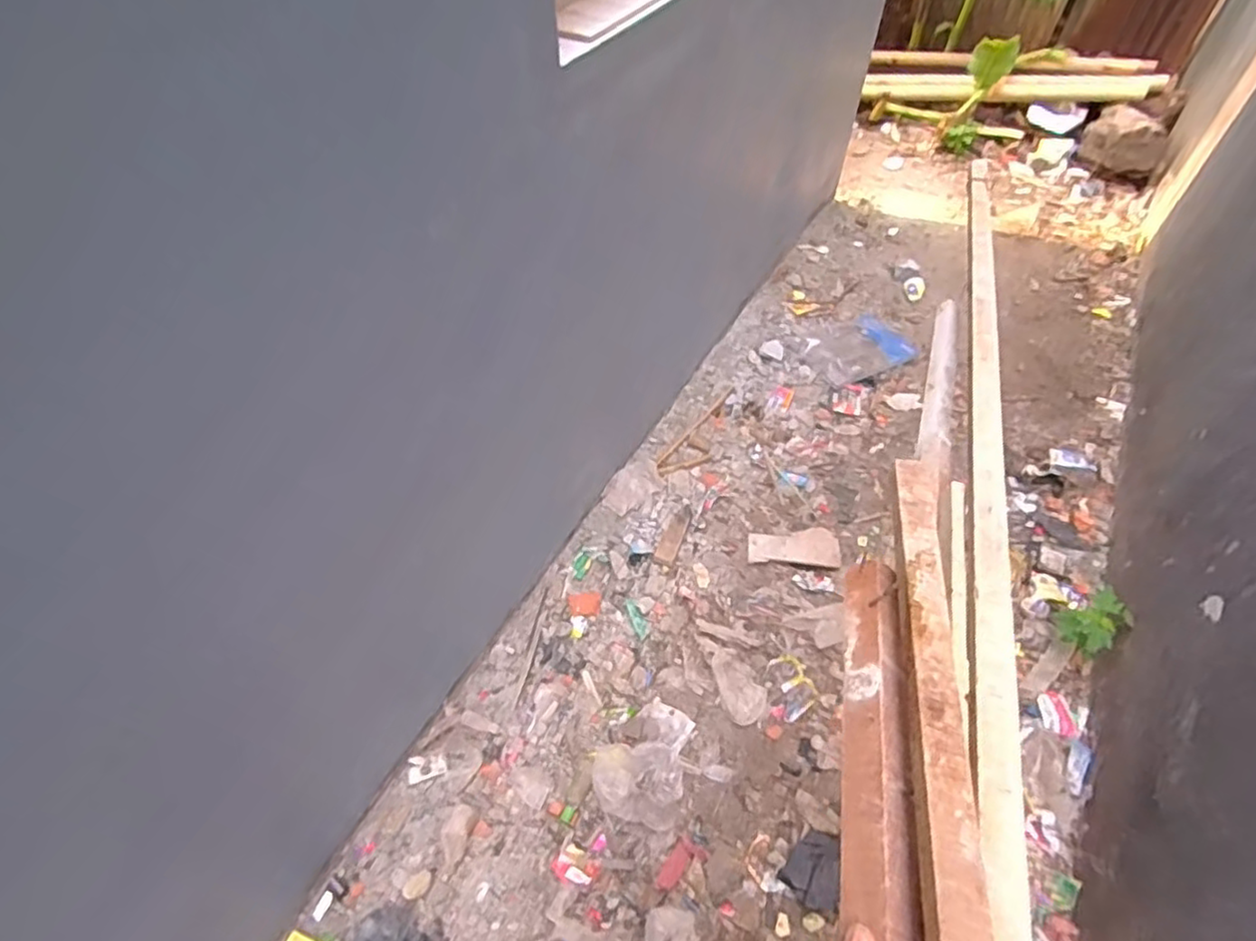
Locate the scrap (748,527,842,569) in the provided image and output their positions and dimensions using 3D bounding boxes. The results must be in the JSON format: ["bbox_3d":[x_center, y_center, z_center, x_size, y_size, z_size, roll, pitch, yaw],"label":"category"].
[{"bbox_3d":[0.443,0.201,1.734,0.240,0.019,0.118,1,52,5],"label":"scrap"}]

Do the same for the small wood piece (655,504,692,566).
[{"bbox_3d":[0.125,0.166,1.715,0.053,0.005,0.191,17,55,17],"label":"small wood piece"}]

